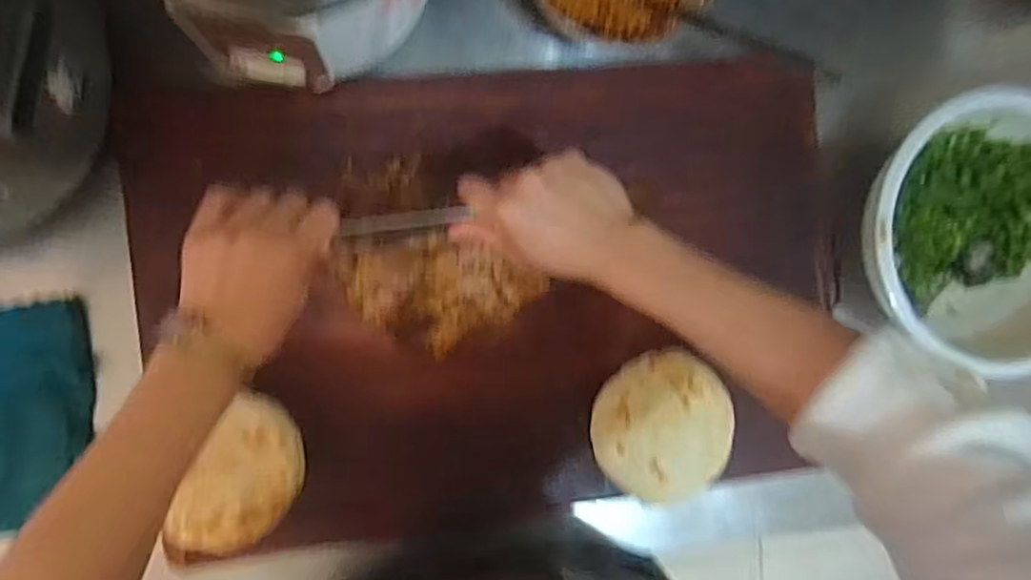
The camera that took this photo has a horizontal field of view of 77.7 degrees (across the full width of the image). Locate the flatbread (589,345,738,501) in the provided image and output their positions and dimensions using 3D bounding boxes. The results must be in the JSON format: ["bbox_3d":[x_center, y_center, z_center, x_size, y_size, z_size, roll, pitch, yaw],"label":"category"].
[{"bbox_3d":[0.131,0.121,0.563,0.125,0.023,0.122,0,91,-10],"label":"flatbread"}]

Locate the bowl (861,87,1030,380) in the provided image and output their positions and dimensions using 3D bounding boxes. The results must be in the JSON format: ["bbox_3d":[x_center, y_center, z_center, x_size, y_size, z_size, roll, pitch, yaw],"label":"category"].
[{"bbox_3d":[0.425,-0.059,0.590,0.224,0.077,0.228,0,91,-10],"label":"bowl"}]

